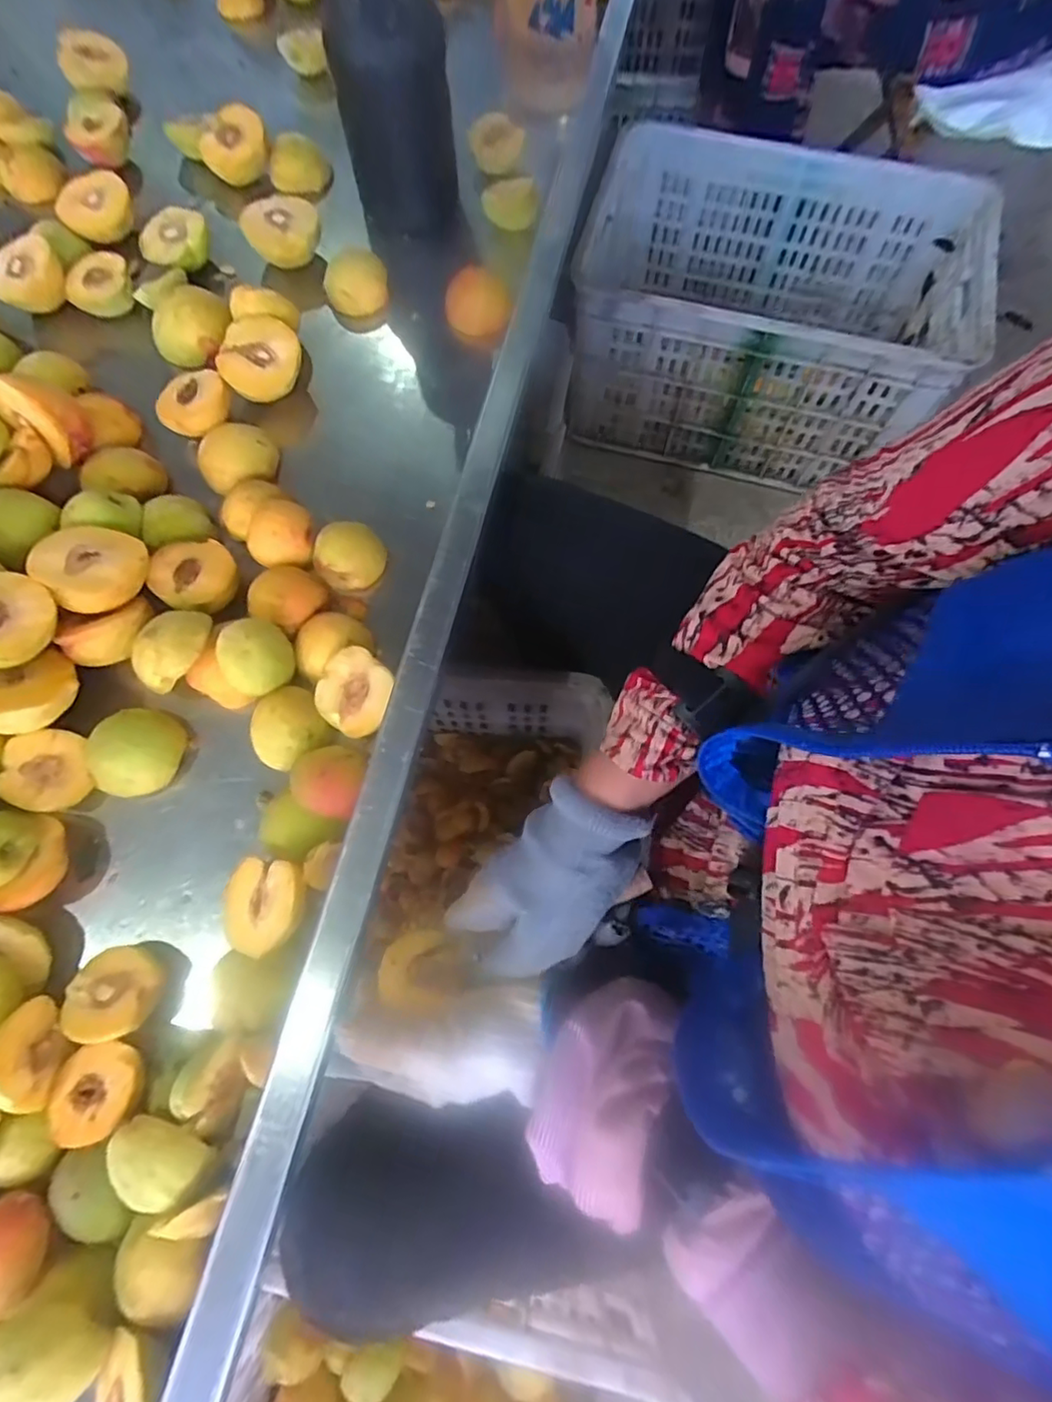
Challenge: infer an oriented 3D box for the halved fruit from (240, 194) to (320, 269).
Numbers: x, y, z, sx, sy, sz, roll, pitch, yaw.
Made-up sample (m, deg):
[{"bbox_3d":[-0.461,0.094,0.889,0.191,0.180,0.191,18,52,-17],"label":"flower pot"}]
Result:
[{"bbox_3d":[-0.225,-0.435,0.561,0.070,0.039,0.054,-19,71,-7],"label":"halved fruit"}]

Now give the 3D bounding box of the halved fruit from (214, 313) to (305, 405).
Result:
[{"bbox_3d":[-0.225,-0.287,0.518,0.067,0.047,0.060,-24,72,-8],"label":"halved fruit"}]

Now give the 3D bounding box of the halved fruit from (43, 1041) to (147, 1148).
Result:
[{"bbox_3d":[-0.242,0.226,0.348,0.052,0.026,0.047,-11,55,5],"label":"halved fruit"}]

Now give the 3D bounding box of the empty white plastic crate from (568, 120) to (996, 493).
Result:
[{"bbox_3d":[0.305,-0.497,0.803,0.457,0.284,0.271,14,71,5],"label":"empty white plastic crate"}]

